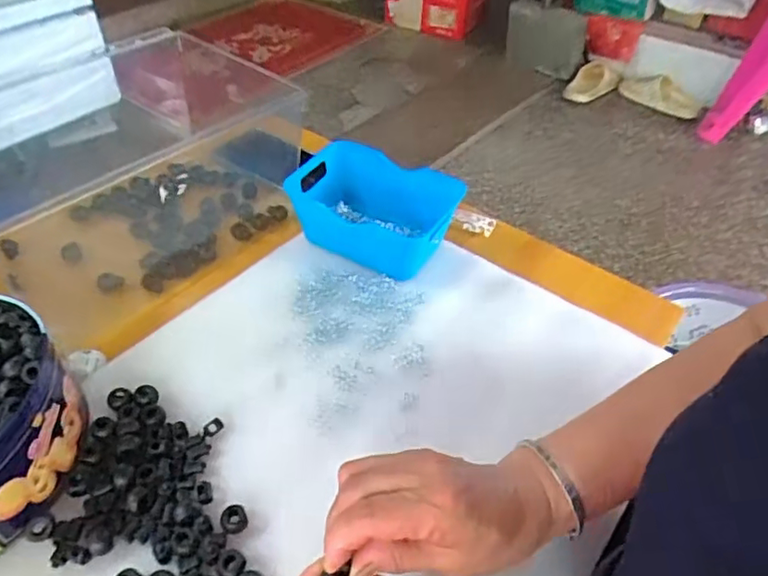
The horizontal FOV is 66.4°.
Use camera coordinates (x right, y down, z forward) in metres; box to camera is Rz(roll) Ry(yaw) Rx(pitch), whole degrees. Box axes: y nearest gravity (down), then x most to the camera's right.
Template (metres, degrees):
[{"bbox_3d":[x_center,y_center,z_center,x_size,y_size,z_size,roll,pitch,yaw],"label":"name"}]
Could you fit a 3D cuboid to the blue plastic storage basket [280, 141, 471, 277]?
[{"bbox_3d":[-0.013,-0.070,0.561,0.154,0.074,0.093,19,47,16],"label":"blue plastic storage basket"}]

